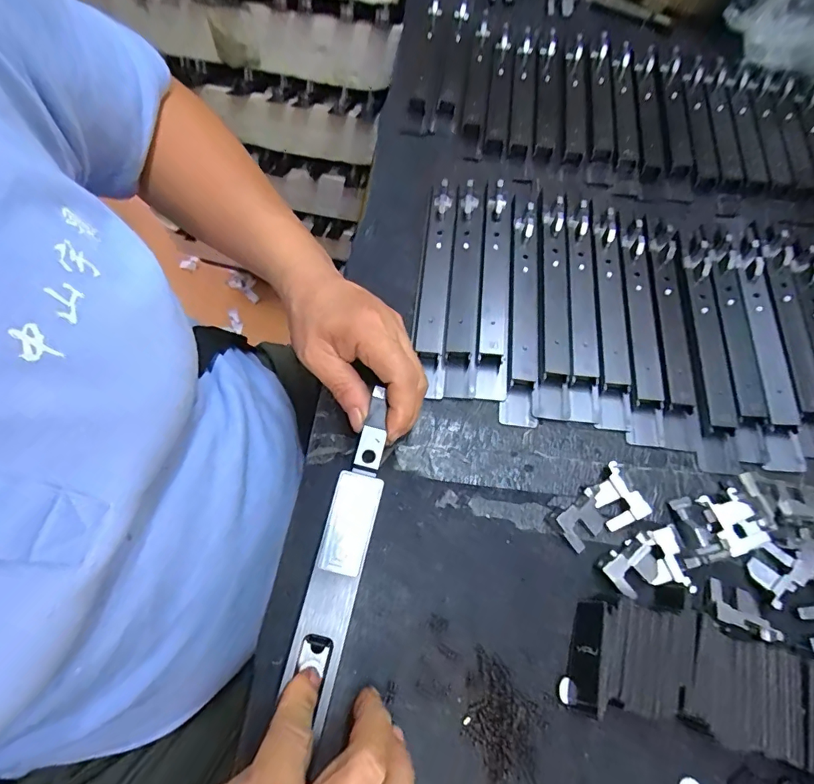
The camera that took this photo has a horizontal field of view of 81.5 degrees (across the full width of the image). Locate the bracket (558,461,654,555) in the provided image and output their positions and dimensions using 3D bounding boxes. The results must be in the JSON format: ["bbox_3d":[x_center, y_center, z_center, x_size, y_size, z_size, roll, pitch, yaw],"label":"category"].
[{"bbox_3d":[0.115,0.072,0.287,0.052,0.014,0.033,-28,70,-15],"label":"bracket"}]

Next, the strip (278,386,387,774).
[{"bbox_3d":[-0.033,0.079,0.250,0.025,0.006,0.166,12,71,2],"label":"strip"}]

